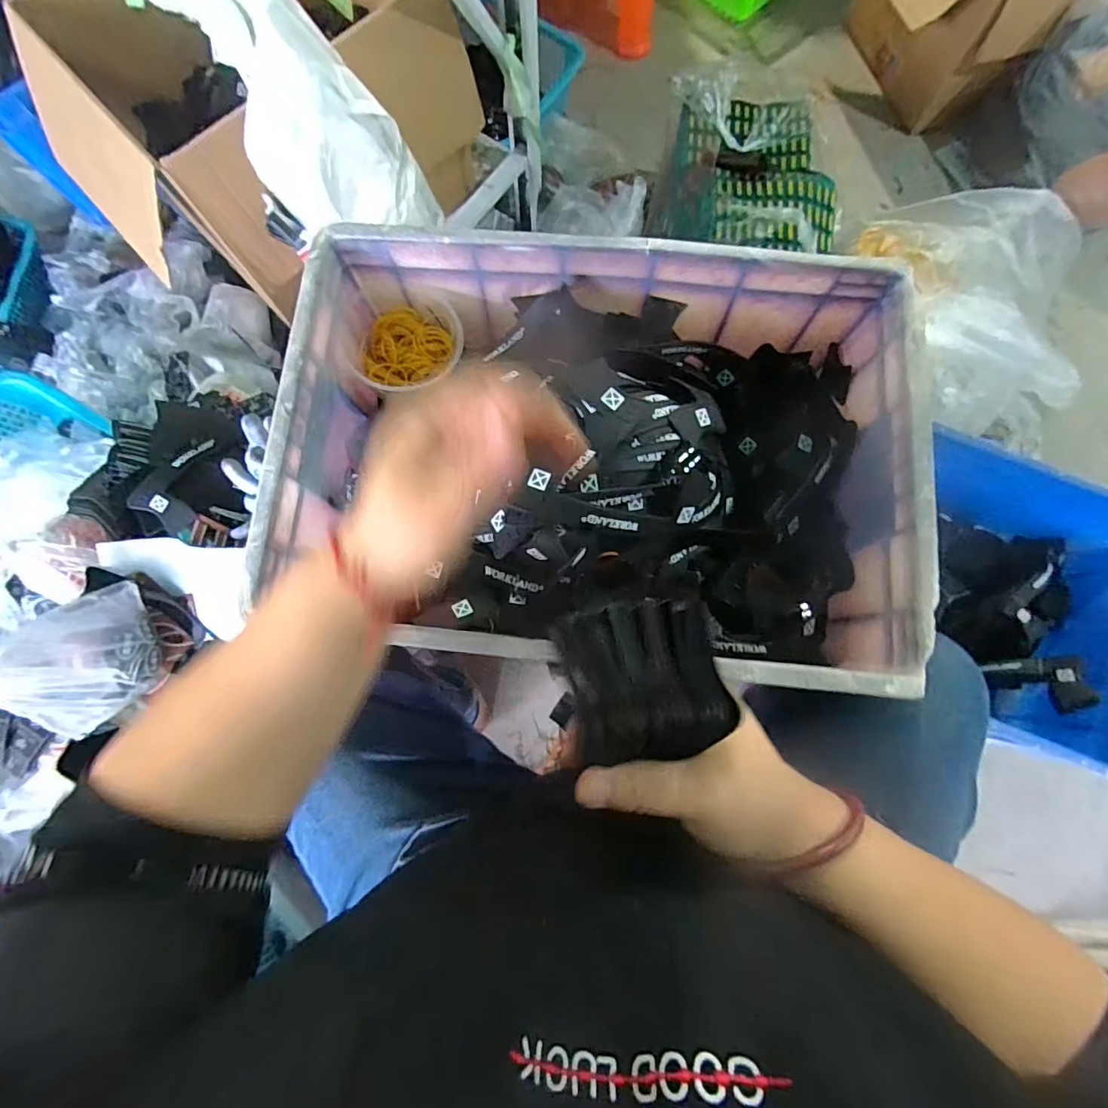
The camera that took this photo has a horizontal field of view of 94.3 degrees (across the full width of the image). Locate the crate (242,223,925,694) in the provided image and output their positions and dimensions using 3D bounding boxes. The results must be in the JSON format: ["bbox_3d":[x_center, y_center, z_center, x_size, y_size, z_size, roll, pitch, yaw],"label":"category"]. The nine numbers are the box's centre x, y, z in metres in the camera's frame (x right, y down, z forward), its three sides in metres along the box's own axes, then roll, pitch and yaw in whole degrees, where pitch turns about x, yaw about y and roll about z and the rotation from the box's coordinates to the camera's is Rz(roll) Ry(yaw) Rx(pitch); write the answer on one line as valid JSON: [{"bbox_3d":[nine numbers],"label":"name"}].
[{"bbox_3d":[0.032,-0.088,0.466,0.501,0.137,0.338,7,80,2],"label":"crate"}]

